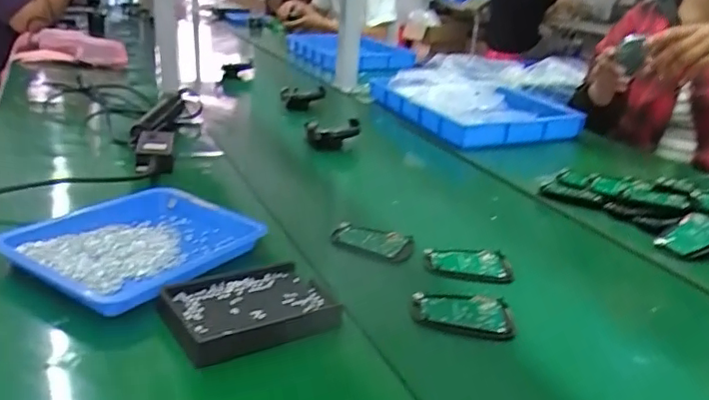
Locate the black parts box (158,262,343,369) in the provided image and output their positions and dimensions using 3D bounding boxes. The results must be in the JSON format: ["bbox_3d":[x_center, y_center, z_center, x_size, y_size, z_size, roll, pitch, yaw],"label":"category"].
[{"bbox_3d":[-0.095,0.095,0.519,0.139,0.024,0.100,-10,26,-31],"label":"black parts box"}]

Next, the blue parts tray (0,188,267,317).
[{"bbox_3d":[-0.223,0.041,0.608,0.183,0.032,0.223,15,25,25],"label":"blue parts tray"}]

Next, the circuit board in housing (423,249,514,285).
[{"bbox_3d":[0.129,0.073,0.667,0.096,0.015,0.055,6,22,5],"label":"circuit board in housing"}]

